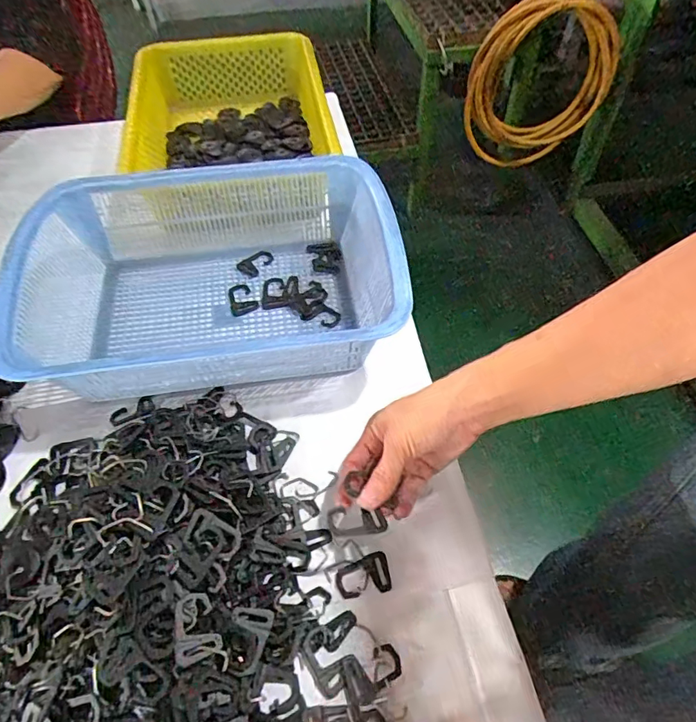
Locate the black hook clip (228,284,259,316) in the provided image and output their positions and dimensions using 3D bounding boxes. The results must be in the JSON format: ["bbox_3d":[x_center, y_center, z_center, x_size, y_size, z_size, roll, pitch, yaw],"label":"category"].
[{"bbox_3d":[-0.121,-0.070,0.570,0.030,0.005,0.044,-21,58,-14],"label":"black hook clip"}]

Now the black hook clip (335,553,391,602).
[{"bbox_3d":[0.012,0.170,0.403,0.043,0.004,0.029,-12,56,-8],"label":"black hook clip"}]

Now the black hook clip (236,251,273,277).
[{"bbox_3d":[-0.111,-0.117,0.602,0.031,0.005,0.043,33,62,21],"label":"black hook clip"}]

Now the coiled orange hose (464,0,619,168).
[{"bbox_3d":[0.493,-0.711,1.319,0.377,0.400,0.175,-9,56,-6],"label":"coiled orange hose"}]

